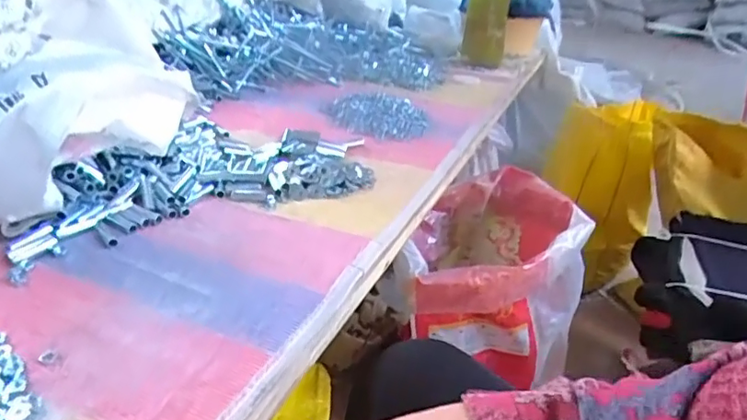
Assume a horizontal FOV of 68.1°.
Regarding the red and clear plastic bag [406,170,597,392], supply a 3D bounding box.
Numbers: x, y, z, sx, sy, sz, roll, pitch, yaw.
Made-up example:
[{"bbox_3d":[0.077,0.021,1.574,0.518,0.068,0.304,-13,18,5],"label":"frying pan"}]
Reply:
[{"bbox_3d":[0.197,0.109,0.907,0.267,0.240,0.276,7,29,8],"label":"red and clear plastic bag"}]

